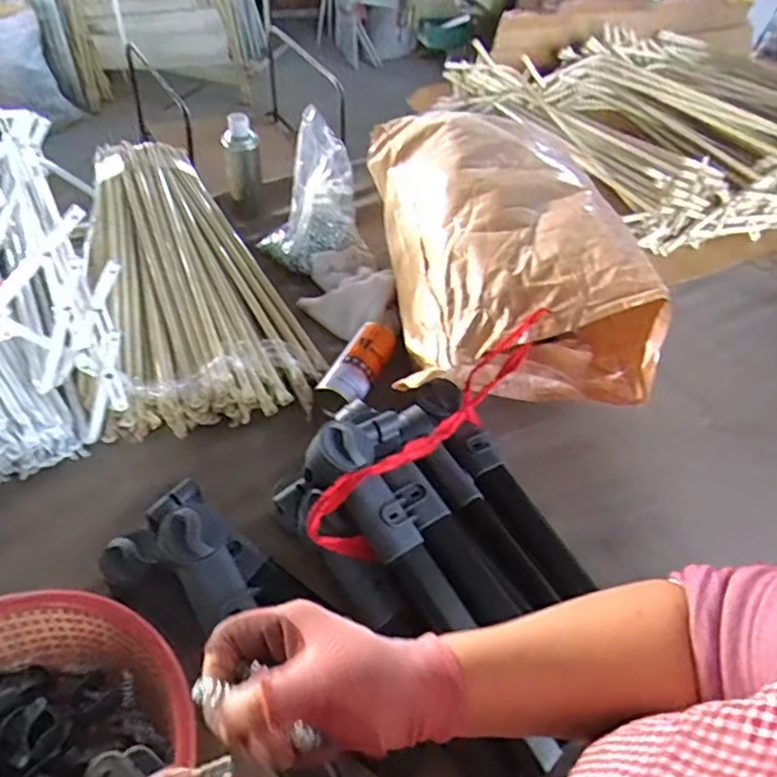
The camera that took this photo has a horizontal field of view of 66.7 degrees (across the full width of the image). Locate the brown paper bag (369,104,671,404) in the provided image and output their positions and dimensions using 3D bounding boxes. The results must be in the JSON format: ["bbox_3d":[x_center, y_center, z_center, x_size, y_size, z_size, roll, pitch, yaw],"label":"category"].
[{"bbox_3d":[0.184,-0.269,0.981,0.372,0.198,0.632,0,48,-7],"label":"brown paper bag"}]

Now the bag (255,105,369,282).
[{"bbox_3d":[-0.132,-0.337,1.026,0.154,0.230,0.134,-19,53,-22],"label":"bag"}]

